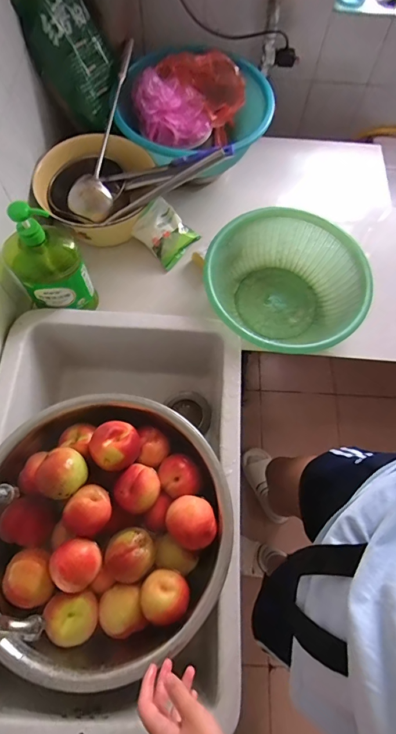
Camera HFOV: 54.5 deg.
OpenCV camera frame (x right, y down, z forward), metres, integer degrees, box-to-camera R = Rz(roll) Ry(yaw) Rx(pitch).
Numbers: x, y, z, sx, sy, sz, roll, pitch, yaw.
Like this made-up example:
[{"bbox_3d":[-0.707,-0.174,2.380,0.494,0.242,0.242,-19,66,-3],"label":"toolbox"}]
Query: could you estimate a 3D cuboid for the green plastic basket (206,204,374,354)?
[{"bbox_3d":[0.162,-0.150,0.741,0.286,0.124,0.270,1,67,-2],"label":"green plastic basket"}]

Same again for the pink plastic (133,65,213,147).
[{"bbox_3d":[-0.055,-0.554,0.825,0.155,0.092,0.130,-2,67,-3],"label":"pink plastic"}]

